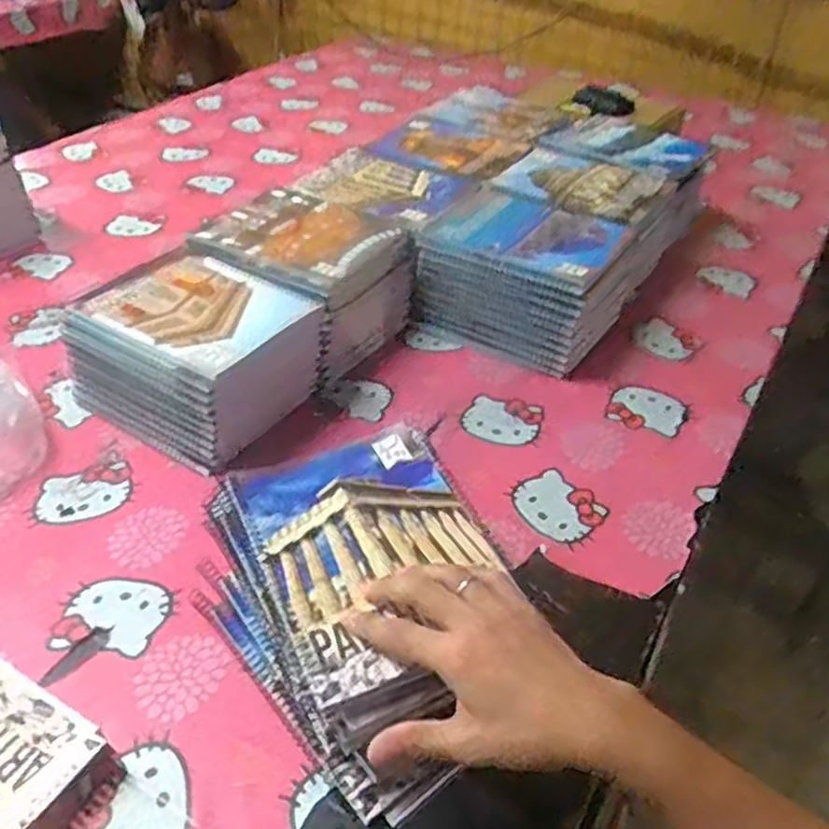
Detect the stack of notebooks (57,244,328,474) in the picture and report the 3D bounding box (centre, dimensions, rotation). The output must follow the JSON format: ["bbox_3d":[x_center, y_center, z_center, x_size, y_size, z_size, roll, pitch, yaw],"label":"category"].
[{"bbox_3d":[-0.212,-0.062,0.735,0.201,0.114,0.168,23,44,22],"label":"stack of notebooks"}]

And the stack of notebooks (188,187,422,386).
[{"bbox_3d":[-0.124,-0.148,0.843,0.201,0.123,0.169,25,45,24],"label":"stack of notebooks"}]

